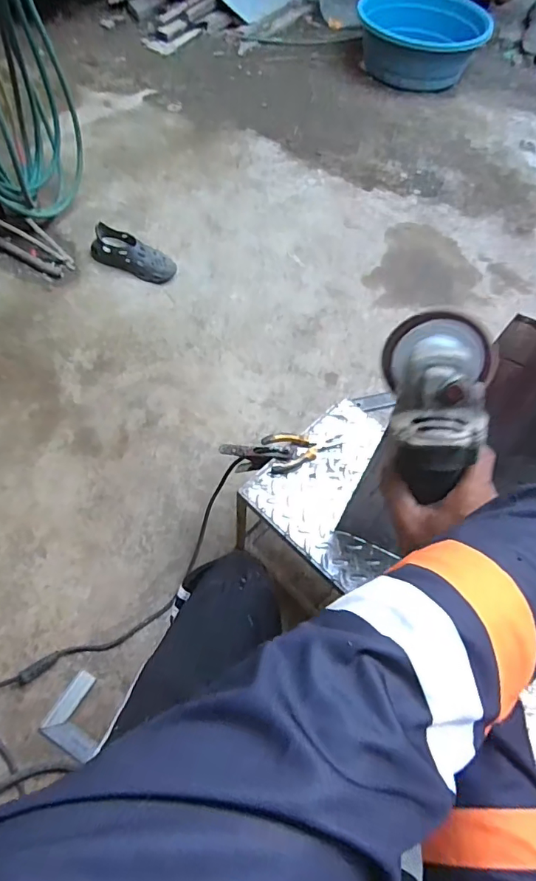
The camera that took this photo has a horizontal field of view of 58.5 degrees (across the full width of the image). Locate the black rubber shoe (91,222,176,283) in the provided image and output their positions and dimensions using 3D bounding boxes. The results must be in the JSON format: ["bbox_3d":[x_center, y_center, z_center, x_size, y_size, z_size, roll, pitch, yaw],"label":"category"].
[{"bbox_3d":[-0.426,-0.587,1.503,0.274,0.090,0.101,19,60,7],"label":"black rubber shoe"}]

